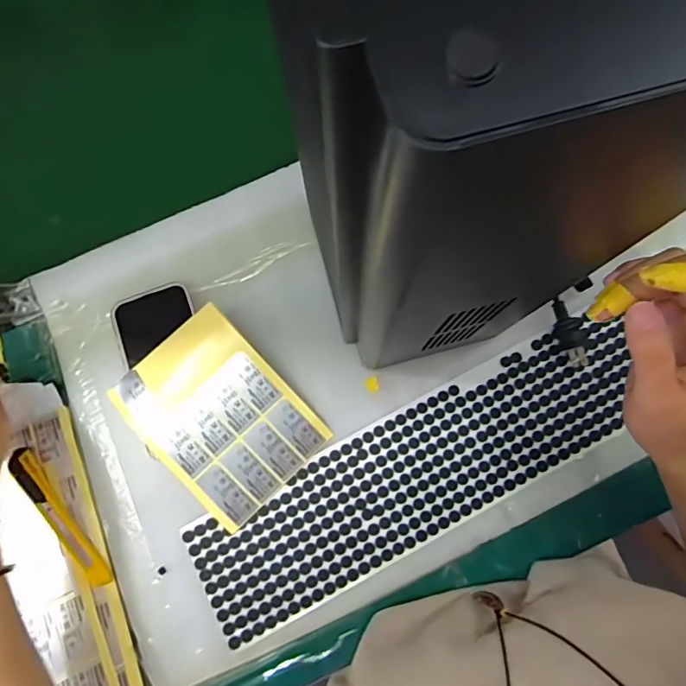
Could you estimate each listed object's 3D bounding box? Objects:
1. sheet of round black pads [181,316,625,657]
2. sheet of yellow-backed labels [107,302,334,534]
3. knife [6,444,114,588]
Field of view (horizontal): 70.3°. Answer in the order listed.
[{"bbox_3d":[0.068,0.111,0.421,0.405,0.009,0.103,-28,79,-4],"label":"sheet of round black pads"},{"bbox_3d":[-0.105,0.063,0.418,0.119,0.010,0.159,-43,89,-4],"label":"sheet of yellow-backed labels"},{"bbox_3d":[-0.248,0.152,0.426,0.019,0.013,0.140,-38,81,-7],"label":"knife"}]

